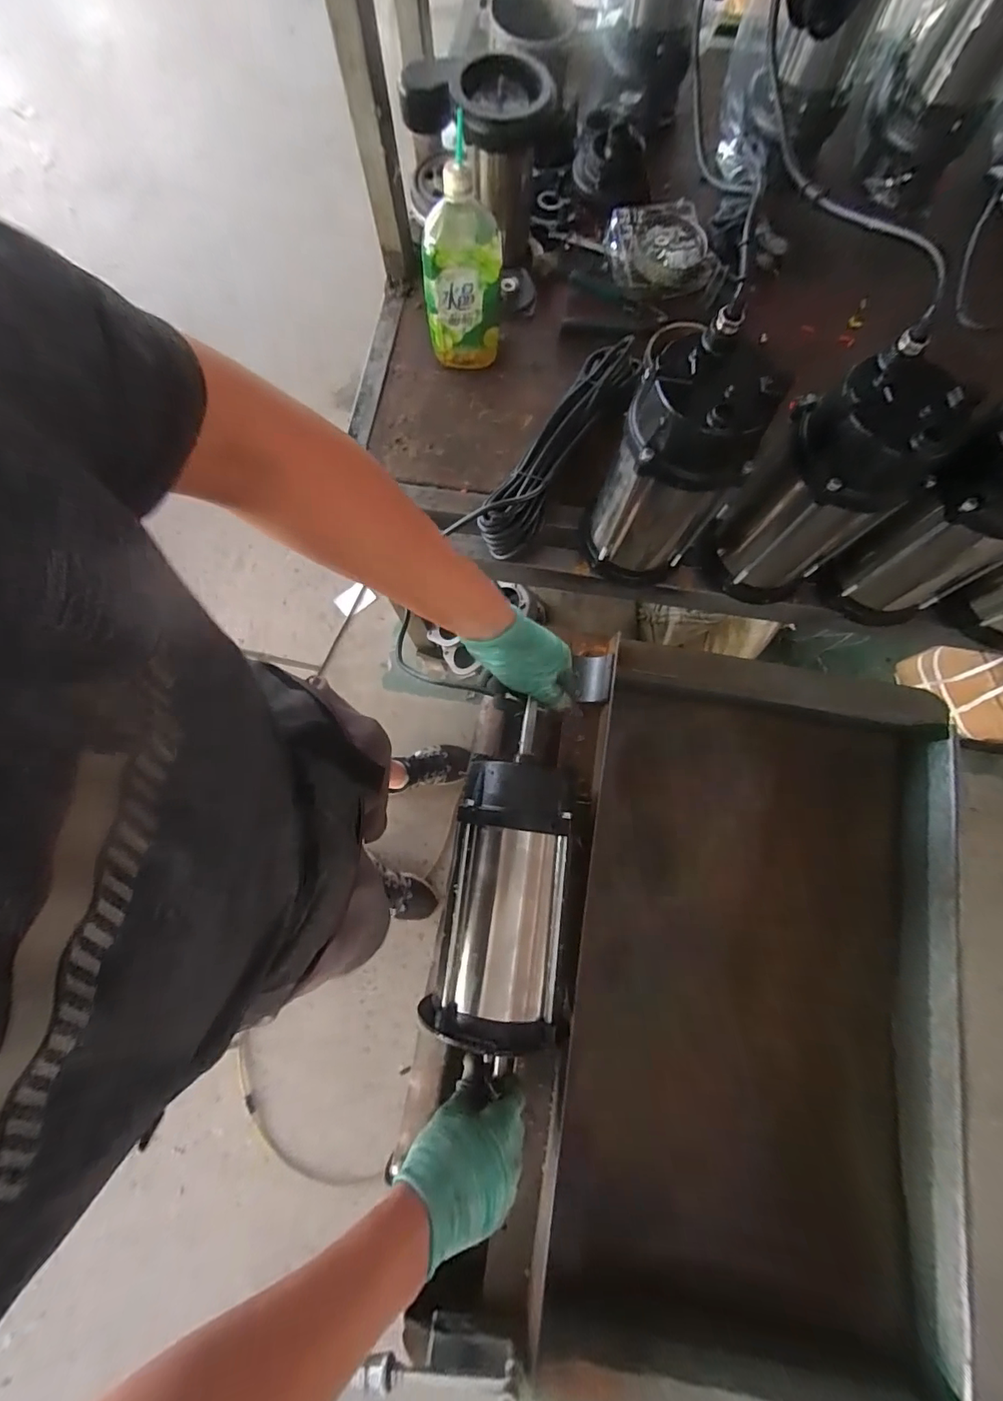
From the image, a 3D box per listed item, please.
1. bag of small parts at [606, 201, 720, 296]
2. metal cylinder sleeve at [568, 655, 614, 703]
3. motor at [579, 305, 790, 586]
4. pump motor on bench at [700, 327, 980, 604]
[{"bbox_3d":[0.246,-0.712,0.764,0.145,0.035,0.181,-6,77,-1],"label":"bag of small parts"},{"bbox_3d":[0.109,-0.026,0.611,0.045,0.047,0.059,4,77,1],"label":"metal cylinder sleeve"},{"bbox_3d":[0.177,-0.237,0.541,0.132,0.263,0.113,27,78,6],"label":"motor"},{"bbox_3d":[0.331,-0.216,0.535,0.125,0.258,0.134,-42,80,-9],"label":"pump motor on bench"}]

